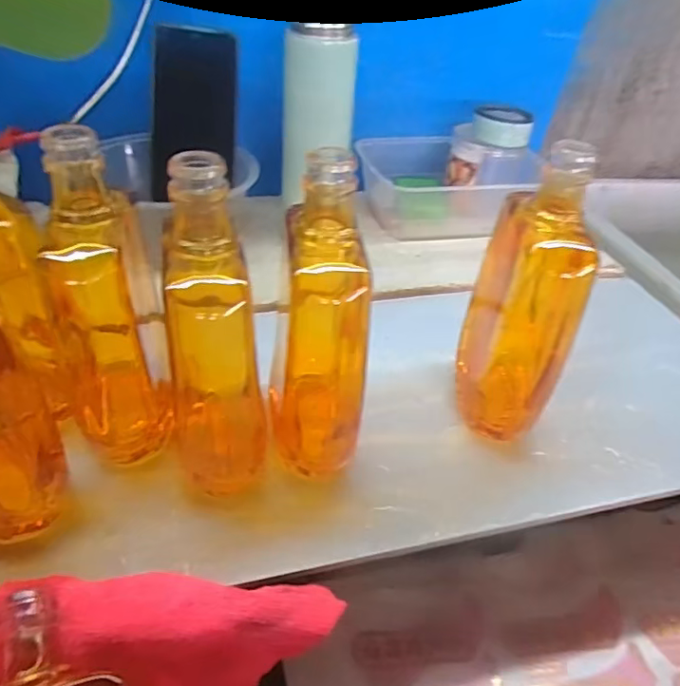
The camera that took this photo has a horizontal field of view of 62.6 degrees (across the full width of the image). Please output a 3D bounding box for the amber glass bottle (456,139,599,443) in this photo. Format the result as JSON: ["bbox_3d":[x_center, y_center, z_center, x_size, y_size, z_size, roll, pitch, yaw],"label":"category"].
[{"bbox_3d":[0.123,-0.027,0.363,0.061,0.175,0.085,14,41,5],"label":"amber glass bottle"}]

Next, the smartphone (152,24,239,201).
[{"bbox_3d":[-0.132,-0.207,0.514,0.073,0.146,0.007,1,16,-21],"label":"smartphone"}]

